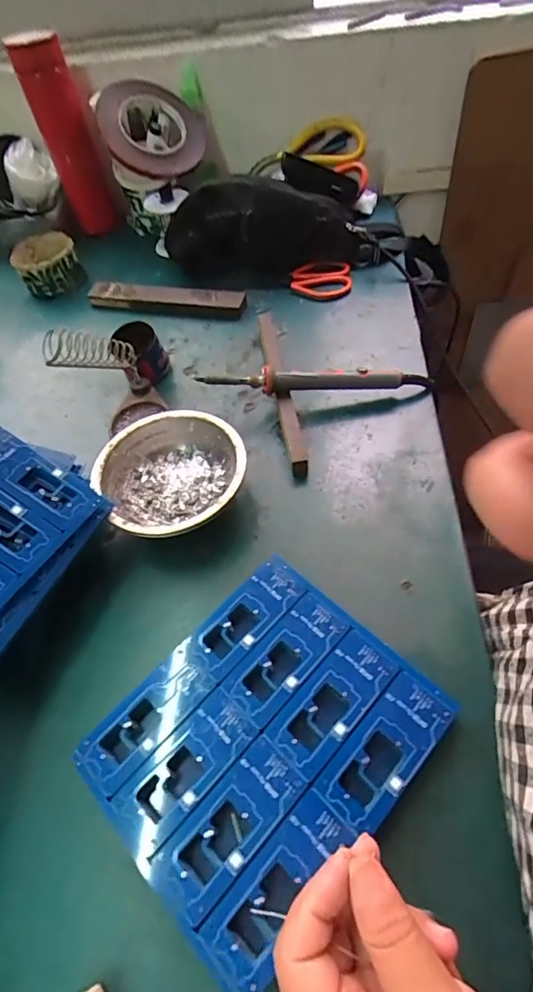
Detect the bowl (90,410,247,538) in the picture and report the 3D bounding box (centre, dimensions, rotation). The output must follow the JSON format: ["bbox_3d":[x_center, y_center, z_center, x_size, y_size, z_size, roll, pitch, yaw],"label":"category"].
[{"bbox_3d":[-0.081,-0.016,0.408,0.121,0.046,0.125,-3,55,5],"label":"bowl"}]

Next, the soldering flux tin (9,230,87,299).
[{"bbox_3d":[-0.304,-0.323,0.648,0.084,0.057,0.085,-27,56,-11],"label":"soldering flux tin"}]

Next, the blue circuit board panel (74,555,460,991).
[{"bbox_3d":[-0.002,0.149,0.294,0.160,0.004,0.190,36,67,28],"label":"blue circuit board panel"}]

